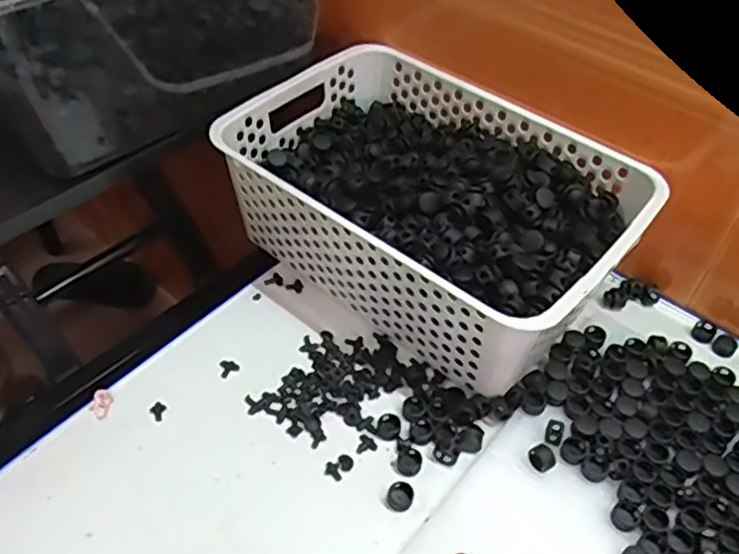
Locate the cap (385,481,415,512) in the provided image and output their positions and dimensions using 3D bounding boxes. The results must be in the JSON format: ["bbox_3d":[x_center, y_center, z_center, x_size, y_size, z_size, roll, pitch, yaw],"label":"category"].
[{"bbox_3d":[0.020,0.144,0.453,0.017,0.004,0.020,16,49,12],"label":"cap"}]

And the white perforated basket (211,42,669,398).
[{"bbox_3d":[0.051,-0.057,0.566,0.304,0.110,0.203,32,54,25],"label":"white perforated basket"}]

